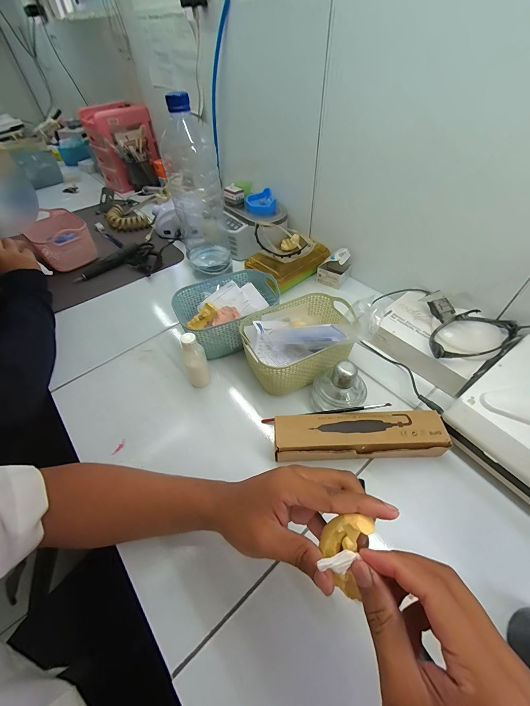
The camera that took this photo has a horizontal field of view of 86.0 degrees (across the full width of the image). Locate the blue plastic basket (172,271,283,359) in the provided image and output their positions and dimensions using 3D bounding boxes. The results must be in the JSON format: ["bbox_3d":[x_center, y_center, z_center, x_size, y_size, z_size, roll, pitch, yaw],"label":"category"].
[{"bbox_3d":[-0.057,-0.073,0.504,0.177,0.076,0.127,-25,53,-18],"label":"blue plastic basket"}]

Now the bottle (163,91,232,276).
[{"bbox_3d":[-0.119,-0.274,0.510,0.082,0.268,0.088,-12,50,-8],"label":"bottle"}]

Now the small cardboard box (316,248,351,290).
[{"bbox_3d":[0.148,-0.185,0.602,0.058,0.063,0.062,24,55,21],"label":"small cardboard box"}]

